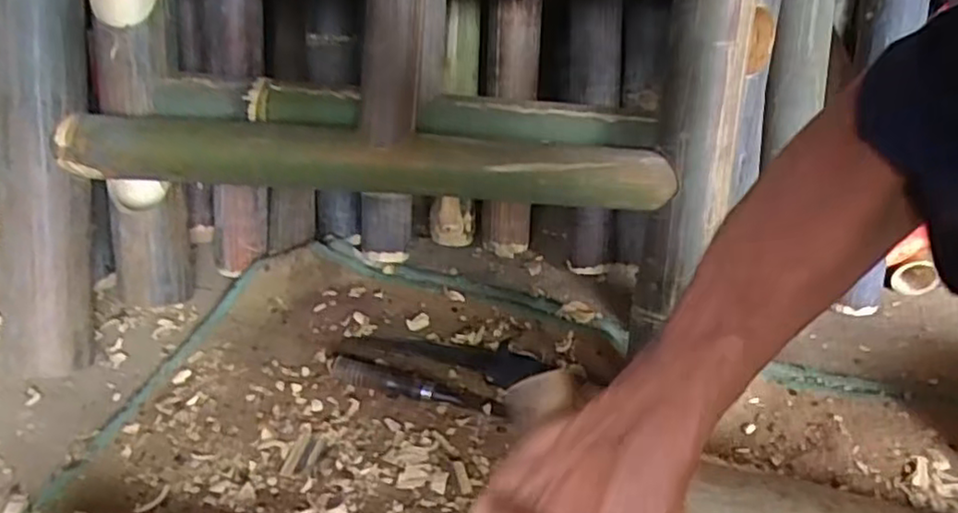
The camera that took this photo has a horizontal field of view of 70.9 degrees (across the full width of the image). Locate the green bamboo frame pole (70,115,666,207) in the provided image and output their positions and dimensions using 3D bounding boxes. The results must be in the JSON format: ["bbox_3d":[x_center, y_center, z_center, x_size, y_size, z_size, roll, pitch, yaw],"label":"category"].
[{"bbox_3d":[-0.106,-0.097,0.662,0.575,0.056,0.059,3,35,-1],"label":"green bamboo frame pole"}]

